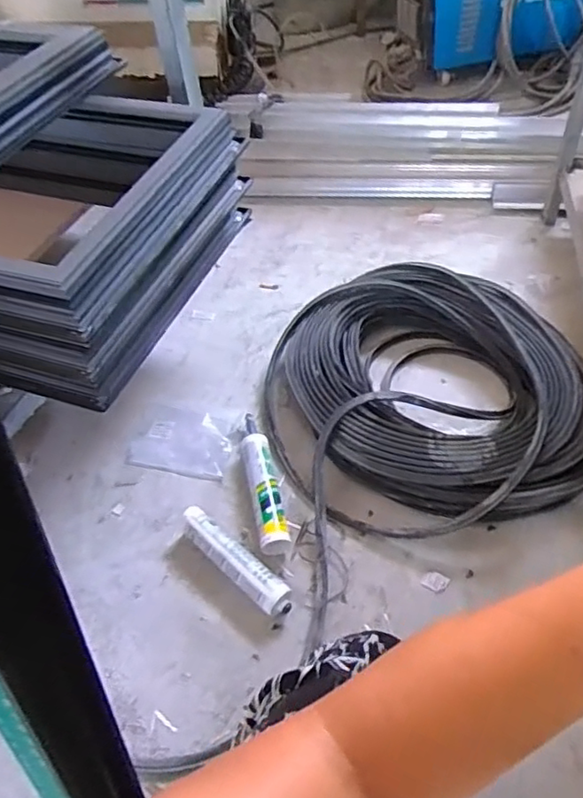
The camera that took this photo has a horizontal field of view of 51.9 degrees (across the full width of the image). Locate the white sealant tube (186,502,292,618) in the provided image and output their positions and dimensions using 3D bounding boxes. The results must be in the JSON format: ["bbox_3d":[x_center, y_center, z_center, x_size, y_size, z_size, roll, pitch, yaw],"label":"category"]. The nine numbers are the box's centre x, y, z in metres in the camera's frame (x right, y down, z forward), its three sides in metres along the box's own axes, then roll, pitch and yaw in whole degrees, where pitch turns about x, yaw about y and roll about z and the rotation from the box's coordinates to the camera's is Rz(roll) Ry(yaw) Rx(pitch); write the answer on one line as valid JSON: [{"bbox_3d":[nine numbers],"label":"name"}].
[{"bbox_3d":[-0.091,0.257,0.943,0.227,0.054,0.055,33,59,28],"label":"white sealant tube"}]

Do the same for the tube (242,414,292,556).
[{"bbox_3d":[-0.051,0.138,1.047,0.047,0.054,0.287,-11,49,-5],"label":"tube"}]

